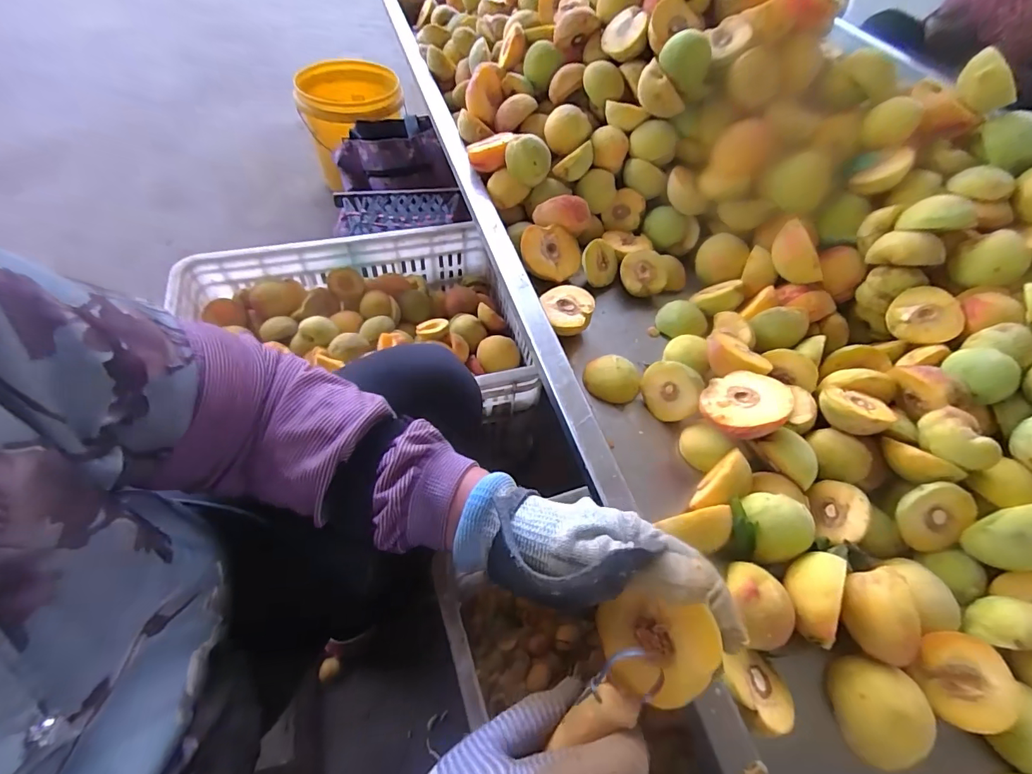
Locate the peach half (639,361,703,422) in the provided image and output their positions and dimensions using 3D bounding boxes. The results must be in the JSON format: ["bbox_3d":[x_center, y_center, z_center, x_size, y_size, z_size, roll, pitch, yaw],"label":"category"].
[{"bbox_3d":[0.161,0.002,0.475,0.030,0.059,0.060,-21,91,-47],"label":"peach half"}]

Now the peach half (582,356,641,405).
[{"bbox_3d":[0.103,-0.008,0.498,0.058,0.024,0.048,2,55,-3],"label":"peach half"}]

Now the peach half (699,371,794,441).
[{"bbox_3d":[0.210,0.019,0.430,0.076,0.029,0.067,-14,41,2],"label":"peach half"}]

